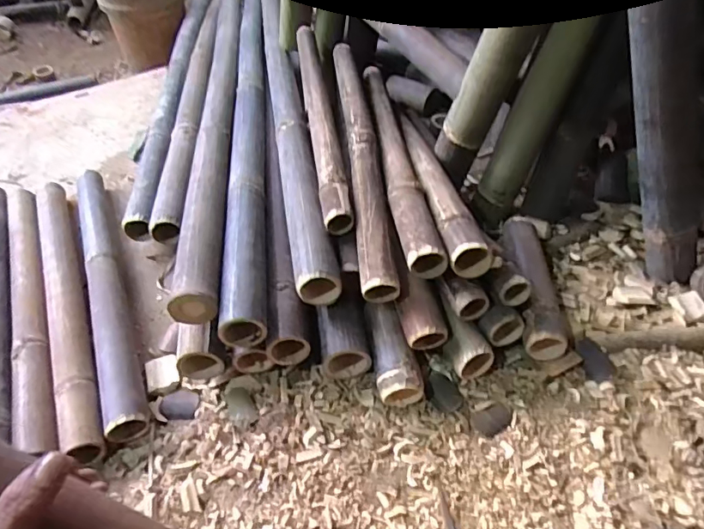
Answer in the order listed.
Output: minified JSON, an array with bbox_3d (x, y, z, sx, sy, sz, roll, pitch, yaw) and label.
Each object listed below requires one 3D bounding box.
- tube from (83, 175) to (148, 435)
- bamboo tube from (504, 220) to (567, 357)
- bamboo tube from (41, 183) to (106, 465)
[{"bbox_3d":[-0.433,0.025,0.882,0.060,0.056,0.634,-22,47,-14],"label":"tube"},{"bbox_3d":[0.281,0.026,0.783,0.065,0.068,0.276,1,46,9],"label":"bamboo tube"},{"bbox_3d":[-0.494,0.048,0.867,0.060,0.055,0.645,-23,47,-14],"label":"bamboo tube"}]

